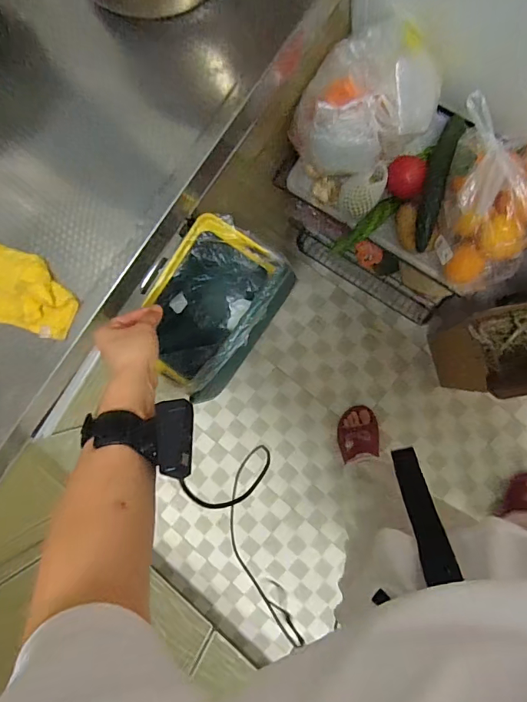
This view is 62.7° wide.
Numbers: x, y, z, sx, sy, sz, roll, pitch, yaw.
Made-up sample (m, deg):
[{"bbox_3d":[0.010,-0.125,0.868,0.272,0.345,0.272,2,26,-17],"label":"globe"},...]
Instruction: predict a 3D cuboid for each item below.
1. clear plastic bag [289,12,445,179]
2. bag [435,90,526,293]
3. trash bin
[{"bbox_3d":[0.143,-0.370,0.635,0.210,0.118,0.170,-29,84,7],"label":"clear plastic bag"},{"bbox_3d":[0.350,-0.211,0.651,0.184,0.134,0.232,20,91,9],"label":"bag"},{"bbox_3d":[-0.076,-0.065,0.729,0.164,0.172,0.244,36,94,9],"label":"trash bin"}]

